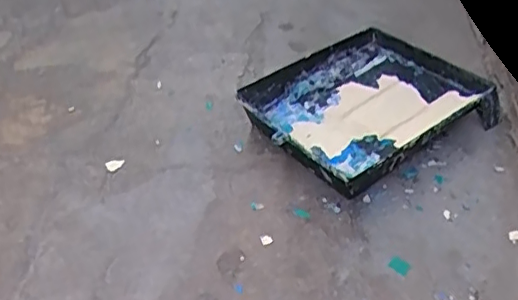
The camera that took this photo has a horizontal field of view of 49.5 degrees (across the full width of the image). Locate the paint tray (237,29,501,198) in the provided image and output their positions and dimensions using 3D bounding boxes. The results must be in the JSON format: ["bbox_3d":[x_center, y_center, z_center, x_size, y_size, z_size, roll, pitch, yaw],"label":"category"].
[{"bbox_3d":[0.177,-0.084,1.008,0.377,0.057,0.323,-23,45,-24],"label":"paint tray"}]

